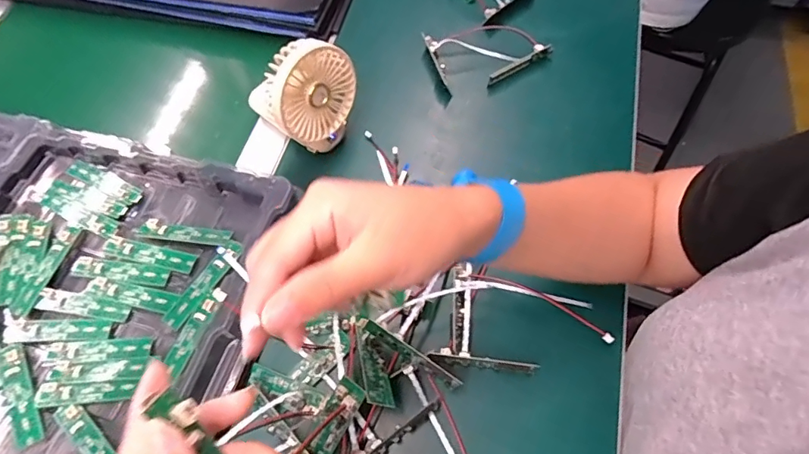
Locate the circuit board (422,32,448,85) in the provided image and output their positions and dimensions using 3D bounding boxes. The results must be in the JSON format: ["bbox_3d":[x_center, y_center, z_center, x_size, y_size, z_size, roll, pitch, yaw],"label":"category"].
[{"bbox_3d":[0.036,-0.190,0.528,0.012,0.017,0.064,-17,65,-6],"label":"circuit board"}]

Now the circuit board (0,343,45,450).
[{"bbox_3d":[-0.291,0.125,0.354,0.019,0.004,0.083,-30,65,-12],"label":"circuit board"}]

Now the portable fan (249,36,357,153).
[{"bbox_3d":[-0.088,-0.116,0.433,0.042,0.106,0.092,33,69,18],"label":"portable fan"}]

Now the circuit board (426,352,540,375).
[{"bbox_3d":[0.061,0.107,0.372,0.083,0.022,0.005,4,55,11],"label":"circuit board"}]

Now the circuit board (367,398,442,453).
[{"bbox_3d":[-0.005,0.159,0.357,0.081,0.020,0.008,-35,66,-14],"label":"circuit board"}]

